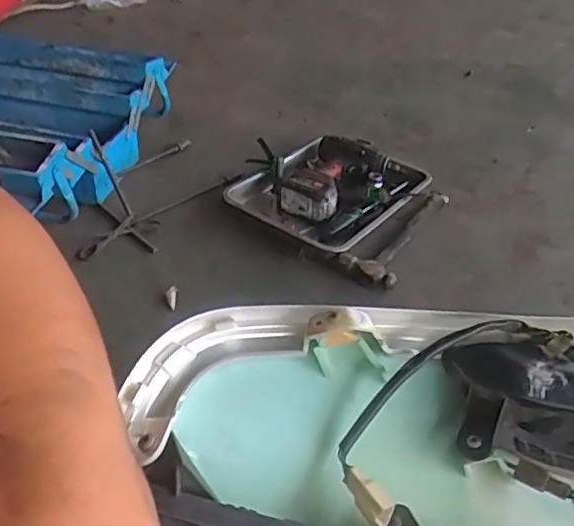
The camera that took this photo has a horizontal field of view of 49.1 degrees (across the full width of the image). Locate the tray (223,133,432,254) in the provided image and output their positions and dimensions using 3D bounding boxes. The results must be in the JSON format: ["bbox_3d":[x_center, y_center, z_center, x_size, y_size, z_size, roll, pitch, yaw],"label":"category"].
[{"bbox_3d":[0.081,-0.158,1.270,0.310,0.085,0.343,25,44,24],"label":"tray"}]

